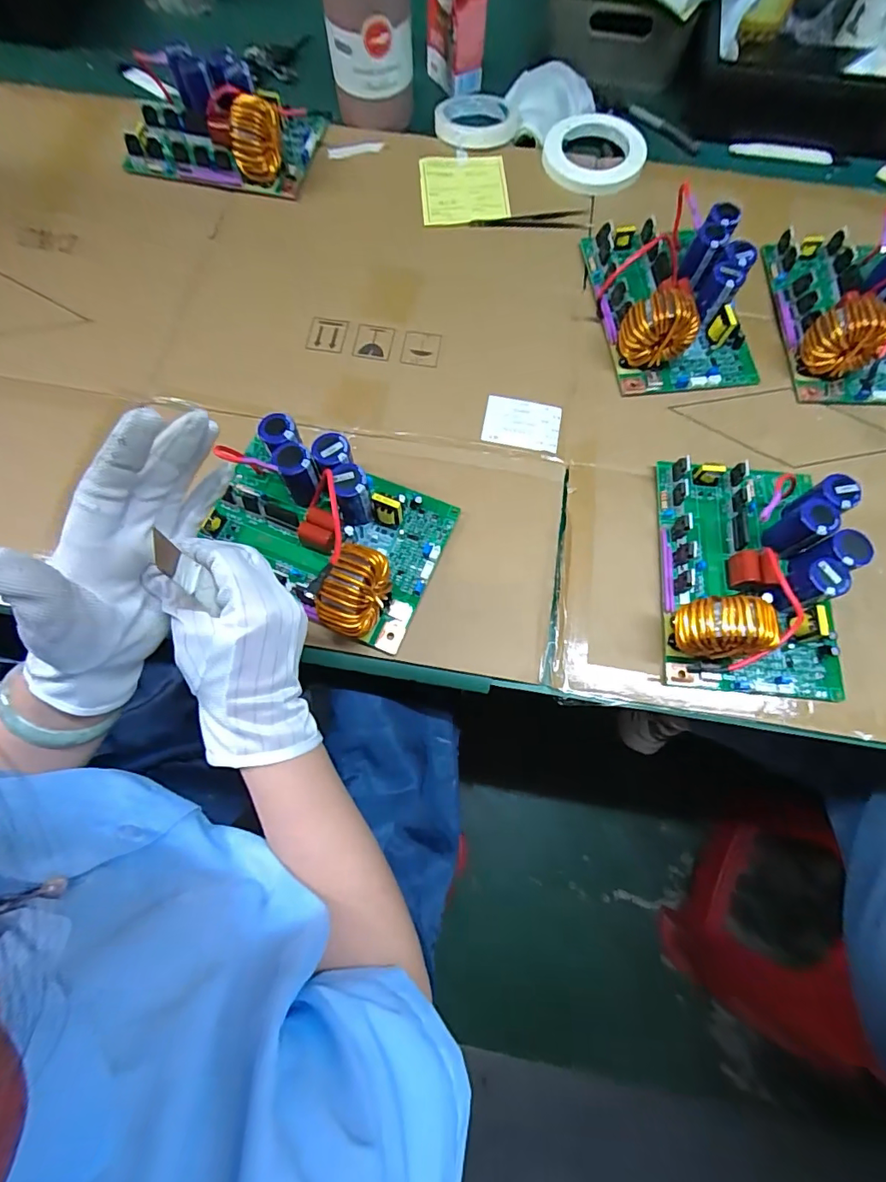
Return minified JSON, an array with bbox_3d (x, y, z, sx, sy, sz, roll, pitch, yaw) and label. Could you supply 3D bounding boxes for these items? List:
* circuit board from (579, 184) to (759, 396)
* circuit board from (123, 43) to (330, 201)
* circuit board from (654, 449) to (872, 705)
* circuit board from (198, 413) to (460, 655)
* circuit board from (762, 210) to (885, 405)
[{"bbox_3d":[0.224,-0.295,0.485,0.140,0.065,0.195,-7,72,-3],"label":"circuit board"},{"bbox_3d":[-0.239,-0.489,0.520,0.192,0.060,0.111,15,72,4],"label":"circuit board"},{"bbox_3d":[0.250,-0.022,0.395,0.135,0.060,0.197,5,72,1],"label":"circuit board"},{"bbox_3d":[-0.096,-0.050,0.388,0.179,0.067,0.133,21,73,6],"label":"circuit board"},{"bbox_3d":[0.405,-0.281,0.481,0.134,0.066,0.191,-3,72,-1],"label":"circuit board"}]

